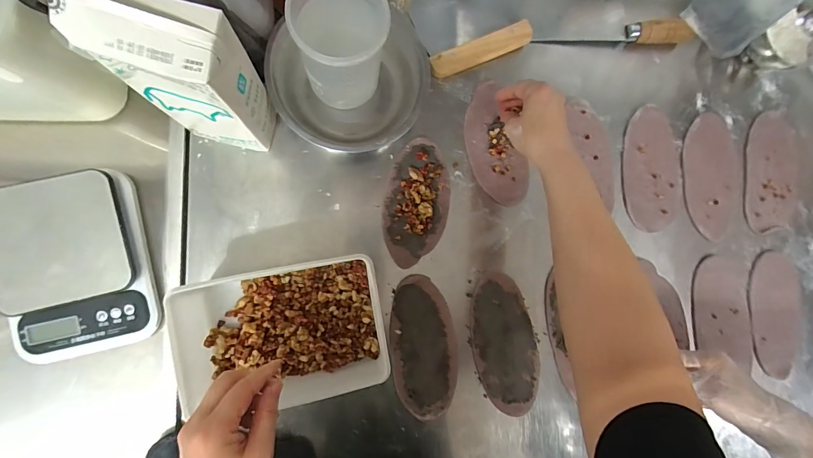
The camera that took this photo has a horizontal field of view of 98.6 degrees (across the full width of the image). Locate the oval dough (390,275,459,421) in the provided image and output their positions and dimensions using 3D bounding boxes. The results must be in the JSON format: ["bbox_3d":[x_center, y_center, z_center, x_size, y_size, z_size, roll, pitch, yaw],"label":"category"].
[{"bbox_3d":[0.024,0.157,0.469,0.086,0.009,0.184,-5,90,-7],"label":"oval dough"}]

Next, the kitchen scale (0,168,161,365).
[{"bbox_3d":[-0.375,0.044,0.396,0.148,0.046,0.200,-12,91,-7],"label":"kitchen scale"}]

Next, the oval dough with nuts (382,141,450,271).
[{"bbox_3d":[0.015,-0.035,0.467,0.086,0.016,0.167,9,88,-7],"label":"oval dough with nuts"}]

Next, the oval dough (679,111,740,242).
[{"bbox_3d":[0.460,-0.079,0.529,0.094,0.008,0.183,-2,89,-7],"label":"oval dough"}]

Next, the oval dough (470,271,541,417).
[{"bbox_3d":[0.136,0.160,0.485,0.089,0.009,0.192,-15,91,-7],"label":"oval dough"}]

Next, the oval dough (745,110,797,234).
[{"bbox_3d":[0.568,-0.089,0.544,0.082,0.009,0.183,-1,89,-7],"label":"oval dough"}]

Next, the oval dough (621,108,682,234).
[{"bbox_3d":[0.364,-0.088,0.515,0.090,0.009,0.177,0,89,-7],"label":"oval dough"}]

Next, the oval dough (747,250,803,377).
[{"bbox_3d":[0.573,0.133,0.541,0.098,0.006,0.189,-13,91,-7],"label":"oval dough"}]

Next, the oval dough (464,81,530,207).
[{"bbox_3d":[0.120,-0.114,0.481,0.070,0.013,0.166,-19,94,-7],"label":"oval dough"}]

